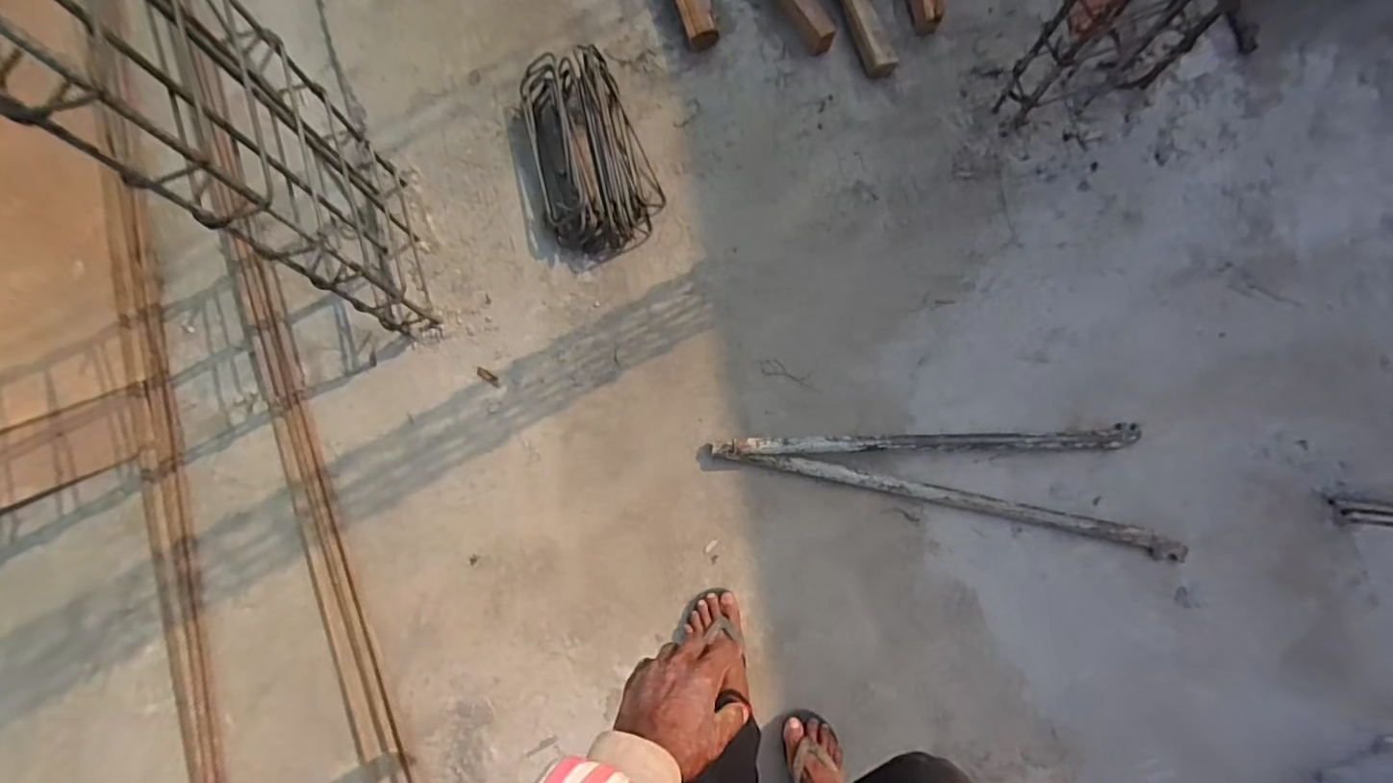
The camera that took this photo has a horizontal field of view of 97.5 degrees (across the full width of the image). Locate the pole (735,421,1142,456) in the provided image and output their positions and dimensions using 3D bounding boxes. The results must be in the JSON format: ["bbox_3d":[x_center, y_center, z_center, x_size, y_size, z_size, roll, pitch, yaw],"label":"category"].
[{"bbox_3d":[0.448,0.095,1.136,0.758,0.035,0.050,-3,80,1],"label":"pole"}]

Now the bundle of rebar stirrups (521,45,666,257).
[{"bbox_3d":[-0.229,-0.494,1.248,0.243,0.111,0.427,-20,80,-2],"label":"bundle of rebar stirrups"}]

